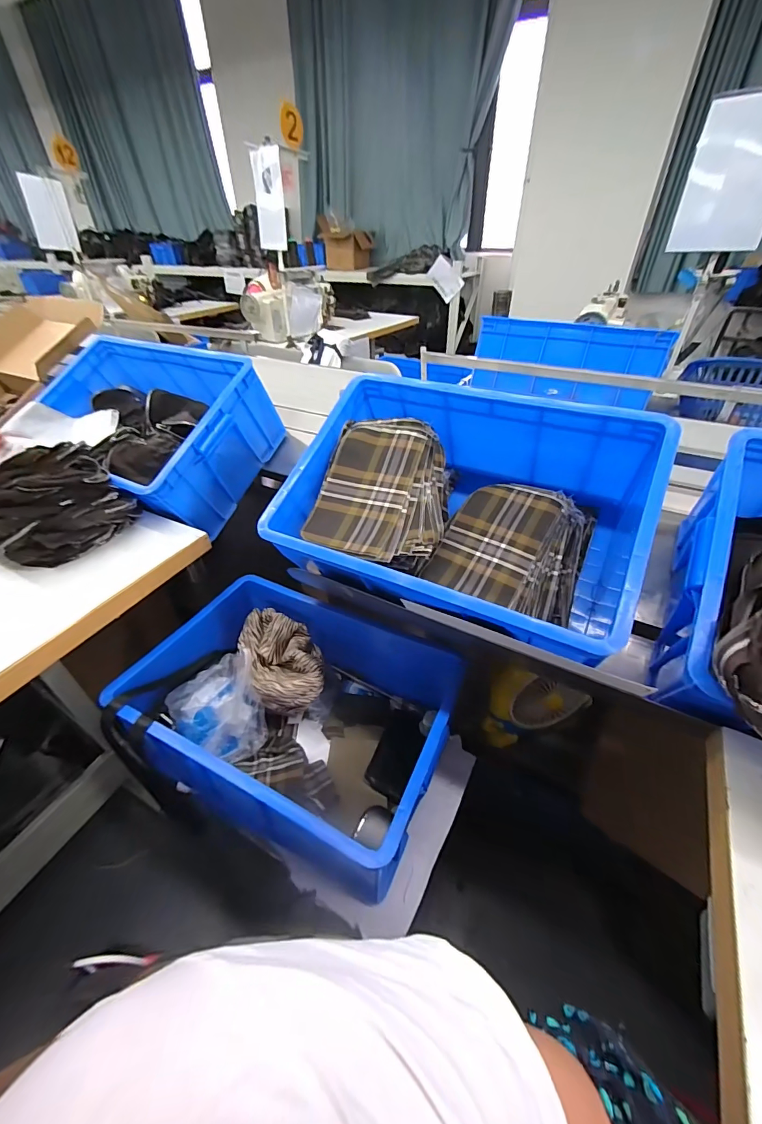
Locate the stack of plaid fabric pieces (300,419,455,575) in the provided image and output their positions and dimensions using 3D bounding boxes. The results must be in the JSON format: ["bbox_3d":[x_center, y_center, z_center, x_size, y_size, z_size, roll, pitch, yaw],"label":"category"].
[{"bbox_3d":[0.006,-0.115,0.713,0.217,0.110,0.285,10,67,16],"label":"stack of plaid fabric pieces"}]

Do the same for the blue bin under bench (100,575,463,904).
[{"bbox_3d":[-0.153,0.260,0.767,0.507,0.188,0.392,16,43,20],"label":"blue bin under bench"}]

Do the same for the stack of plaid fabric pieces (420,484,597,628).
[{"bbox_3d":[0.224,-0.017,0.702,0.222,0.120,0.216,16,70,23],"label":"stack of plaid fabric pieces"}]

